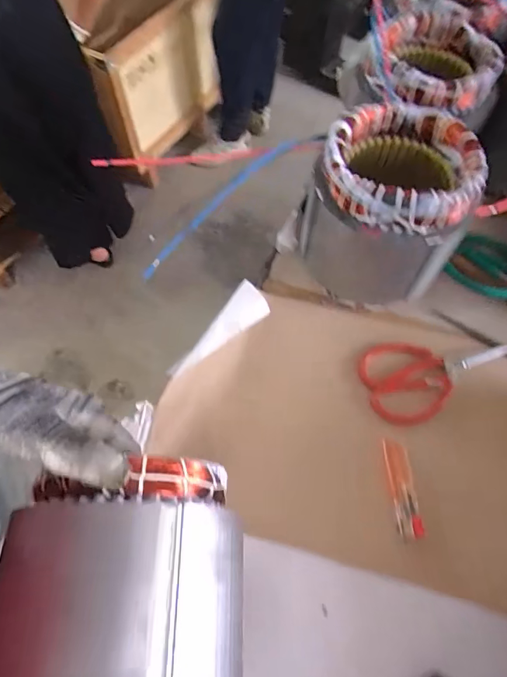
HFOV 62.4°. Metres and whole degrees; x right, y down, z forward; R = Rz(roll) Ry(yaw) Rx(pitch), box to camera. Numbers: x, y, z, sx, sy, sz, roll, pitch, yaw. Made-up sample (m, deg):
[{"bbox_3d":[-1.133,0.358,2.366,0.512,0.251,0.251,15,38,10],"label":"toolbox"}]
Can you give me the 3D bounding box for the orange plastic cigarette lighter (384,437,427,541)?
[{"bbox_3d":[0.136,0.135,0.383,0.021,0.007,0.084,-4,61,-1],"label":"orange plastic cigarette lighter"}]

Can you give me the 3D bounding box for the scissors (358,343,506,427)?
[{"bbox_3d":[0.192,0.036,0.434,0.158,0.007,0.087,-12,62,-5],"label":"scissors"}]

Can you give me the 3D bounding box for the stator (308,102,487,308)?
[{"bbox_3d":[0.133,-0.131,0.436,0.147,0.152,0.140,8,62,6],"label":"stator"}]

